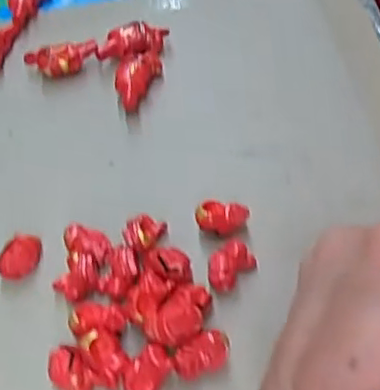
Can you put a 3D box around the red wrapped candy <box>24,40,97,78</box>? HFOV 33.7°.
[{"bbox_3d":[-0.067,-0.068,0.326,0.037,0.015,0.015,-7,54,0],"label":"red wrapped candy"}]

